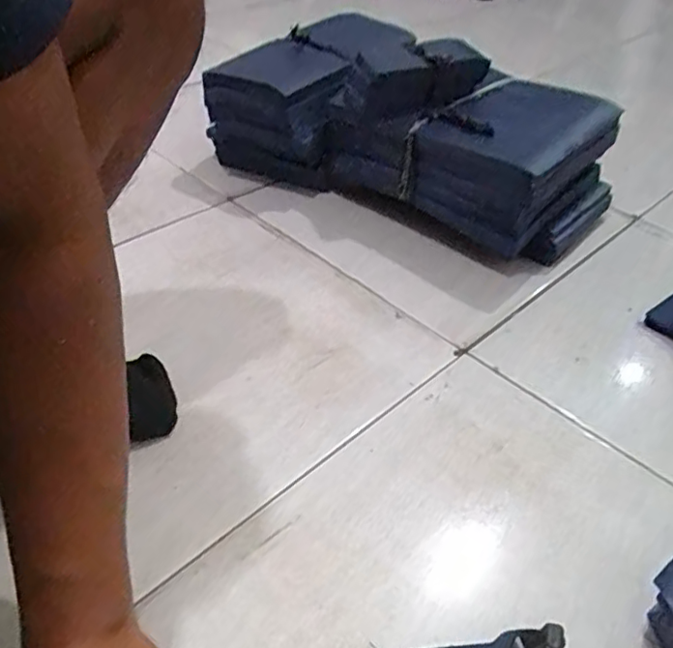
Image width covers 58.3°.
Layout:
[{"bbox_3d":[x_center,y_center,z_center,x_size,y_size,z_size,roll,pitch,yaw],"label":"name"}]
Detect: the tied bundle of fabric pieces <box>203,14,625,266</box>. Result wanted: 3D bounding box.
[{"bbox_3d":[0.075,-0.262,0.797,0.536,0.201,0.200,24,45,23],"label":"tied bundle of fabric pieces"}]

